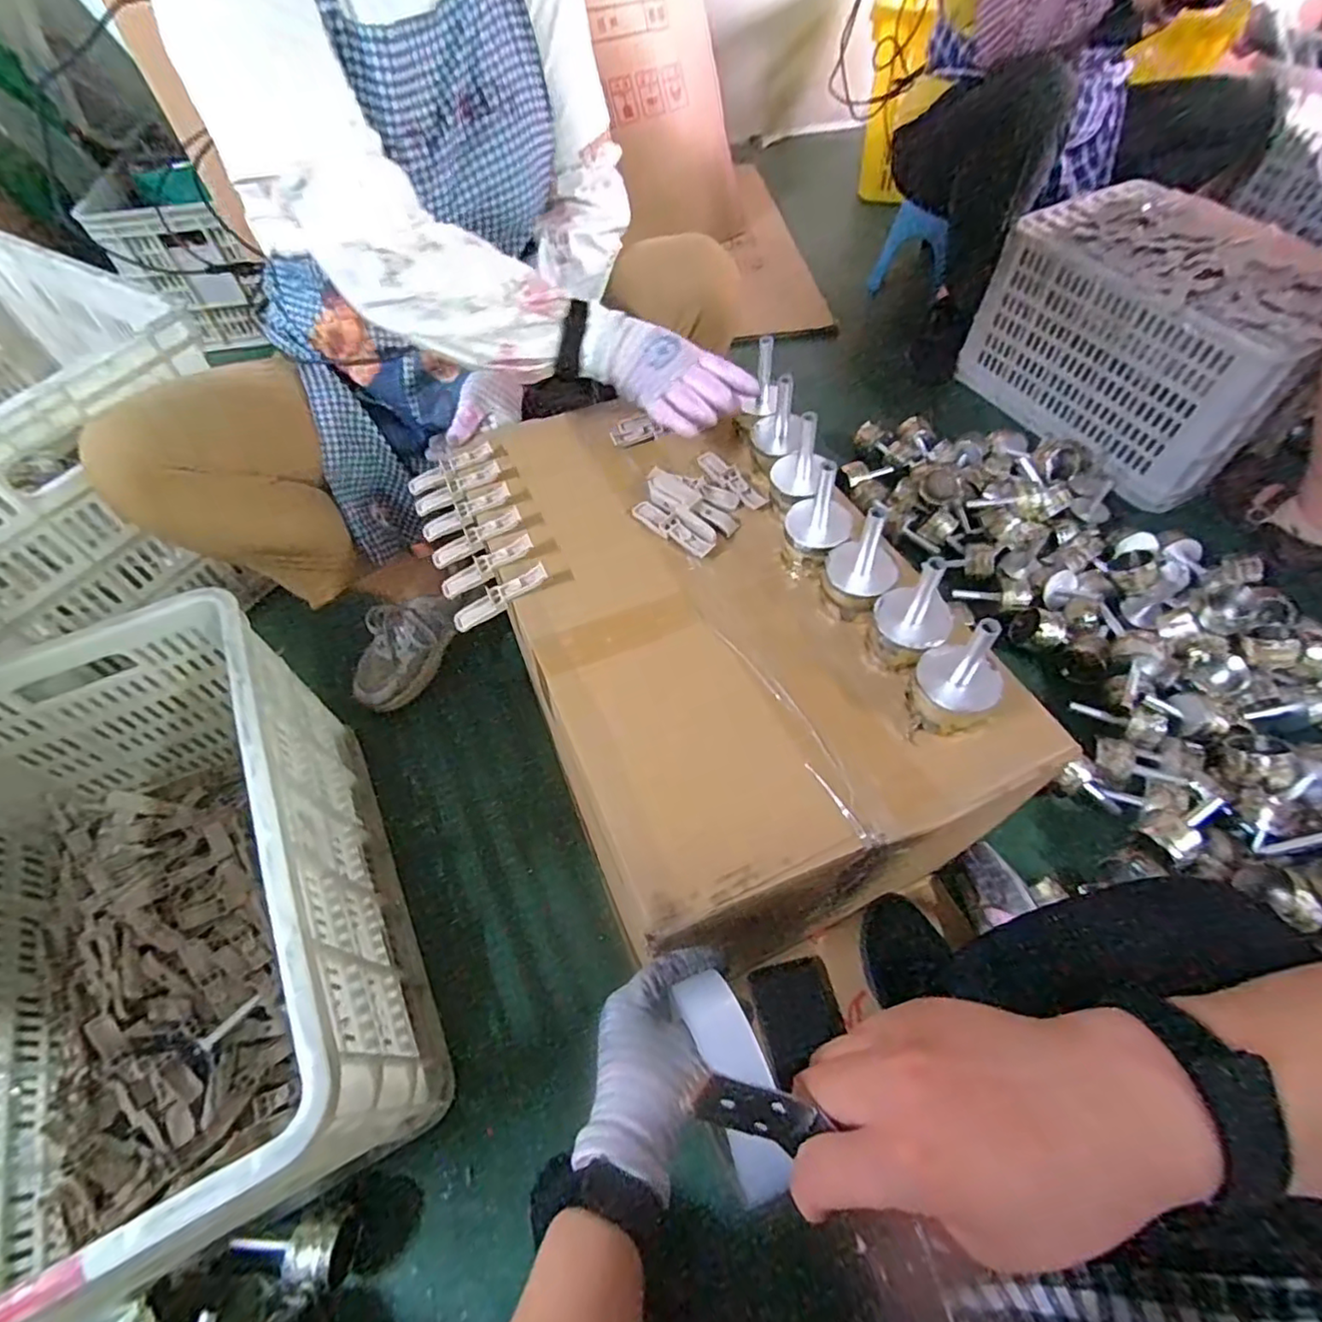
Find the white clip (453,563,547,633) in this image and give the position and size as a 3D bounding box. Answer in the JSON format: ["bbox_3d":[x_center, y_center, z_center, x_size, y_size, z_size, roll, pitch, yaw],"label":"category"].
[{"bbox_3d":[-0.152,-0.060,0.586,0.100,0.015,0.023,-32,59,4],"label":"white clip"}]

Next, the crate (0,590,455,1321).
[{"bbox_3d":[-0.492,0.248,0.608,0.354,0.290,0.528,-24,58,-13],"label":"crate"}]

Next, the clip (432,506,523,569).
[{"bbox_3d":[-0.186,-0.124,0.629,0.101,0.011,0.021,-30,58,4],"label":"clip"}]

